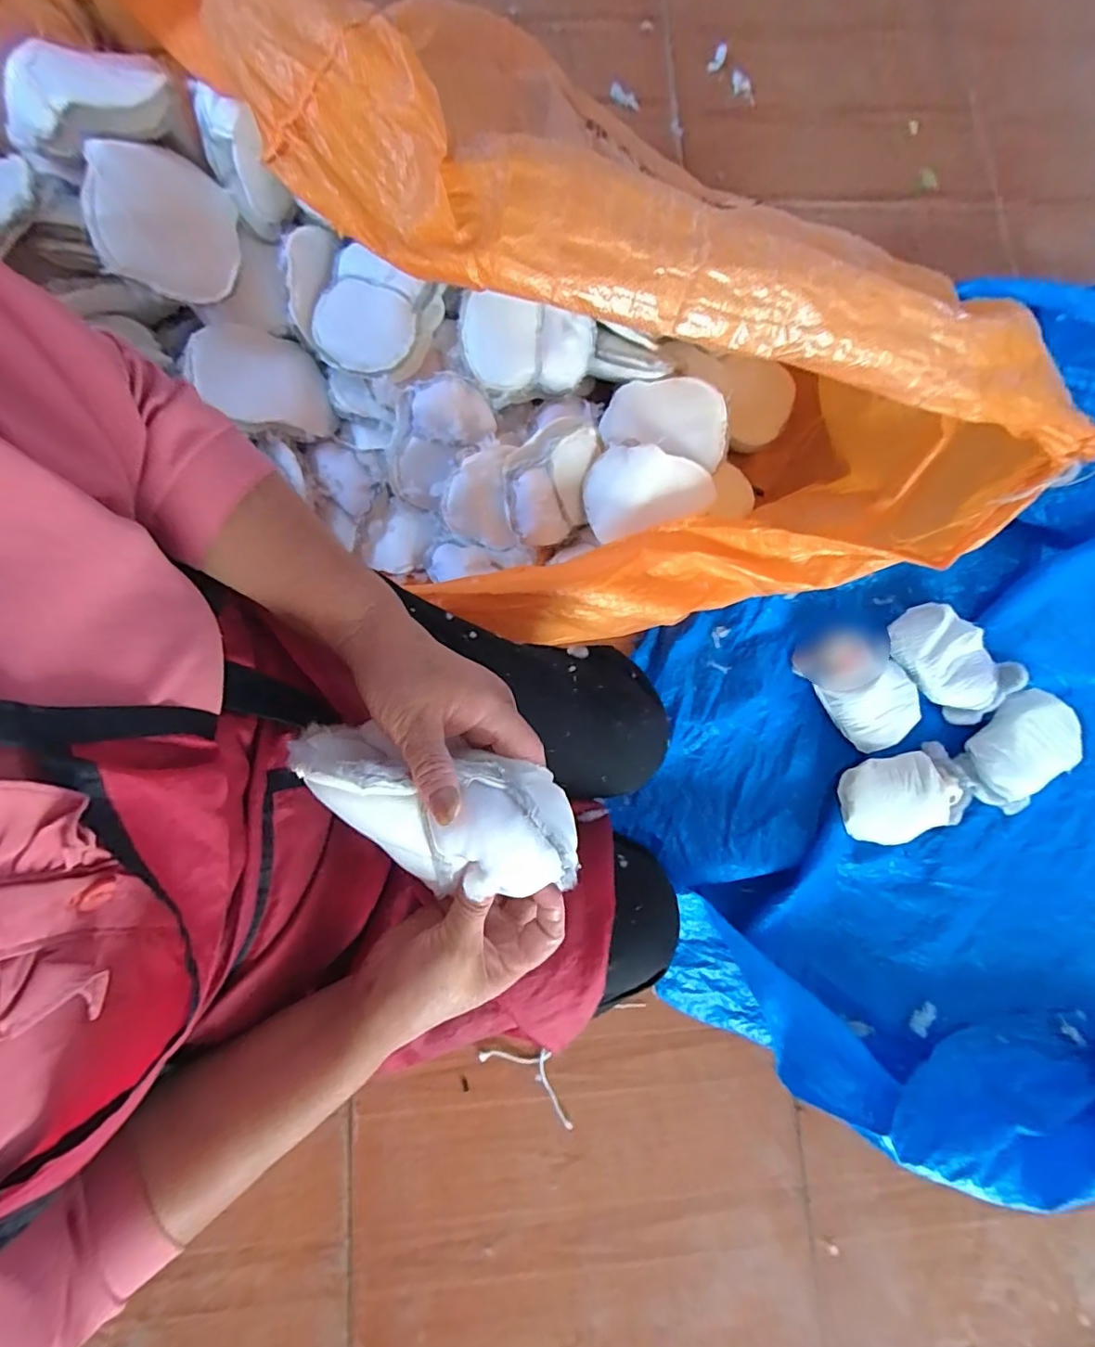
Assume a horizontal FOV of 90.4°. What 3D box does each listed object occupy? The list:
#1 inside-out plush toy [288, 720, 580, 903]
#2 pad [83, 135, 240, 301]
[{"bbox_3d":[-0.061,0.083,0.304,0.158,0.078,0.081,15,80,2],"label":"inside-out plush toy"},{"bbox_3d":[-0.434,-0.516,0.620,0.137,0.029,0.157,5,86,-37],"label":"pad"}]

